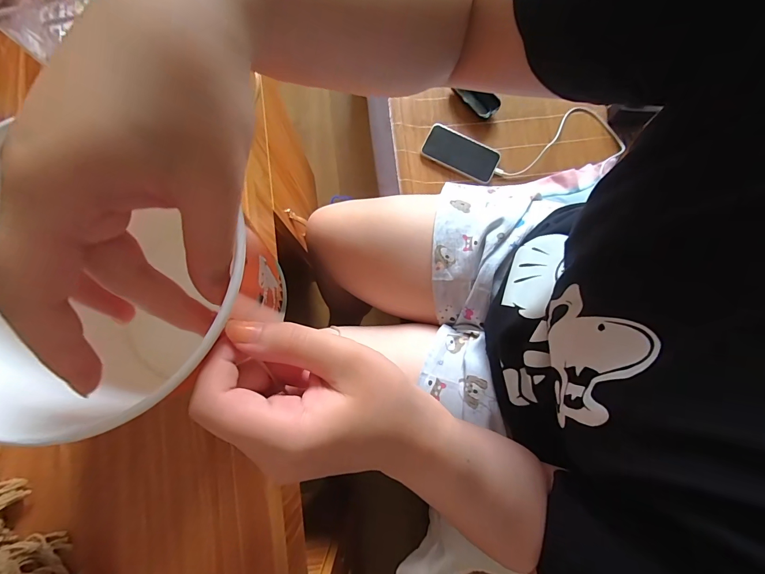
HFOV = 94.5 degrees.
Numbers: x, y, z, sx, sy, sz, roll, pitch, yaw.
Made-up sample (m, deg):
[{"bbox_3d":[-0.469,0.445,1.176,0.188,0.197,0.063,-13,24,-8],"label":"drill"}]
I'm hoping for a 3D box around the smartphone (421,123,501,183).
[{"bbox_3d":[0.158,-0.269,0.708,0.149,0.006,0.081,23,80,6],"label":"smartphone"}]

